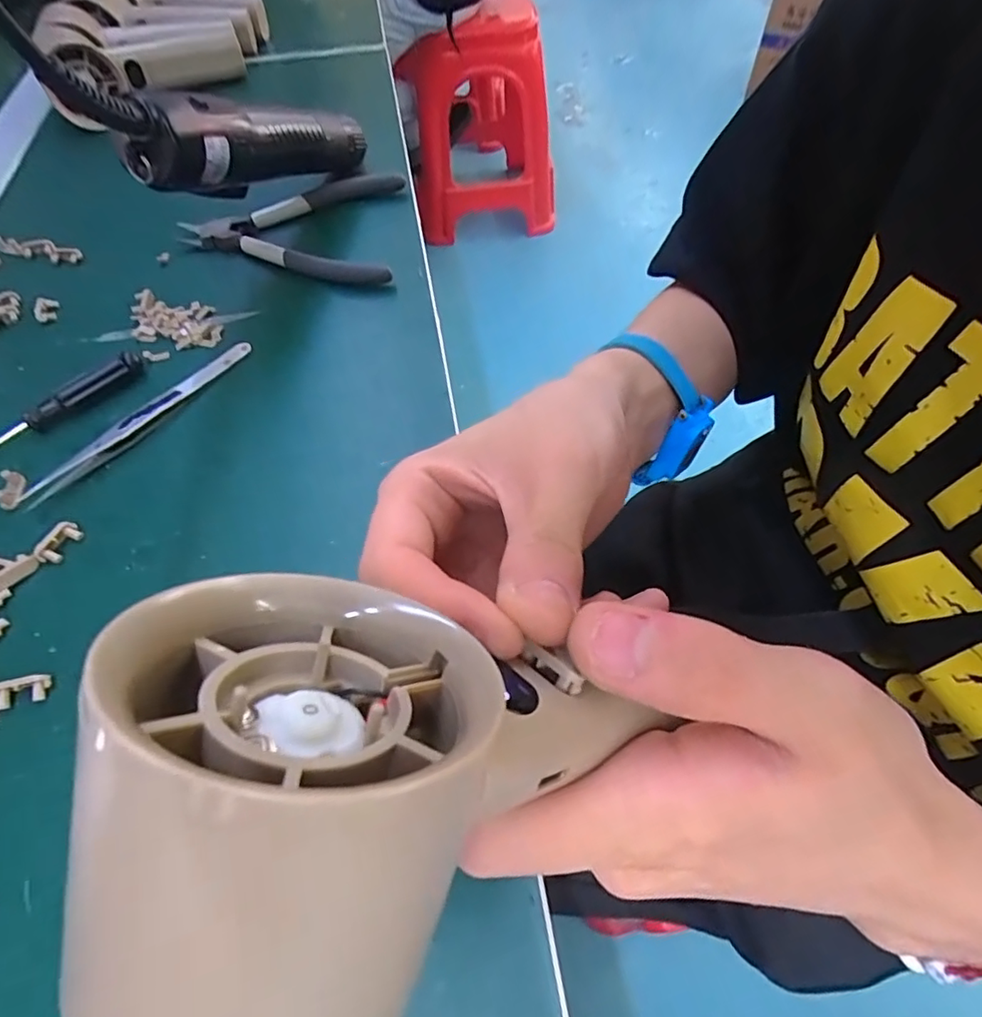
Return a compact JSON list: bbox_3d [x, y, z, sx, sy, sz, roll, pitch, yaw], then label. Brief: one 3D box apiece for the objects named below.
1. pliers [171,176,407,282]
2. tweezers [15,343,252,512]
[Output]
[{"bbox_3d":[-0.133,-0.188,0.373,0.141,0.019,0.111,0,56,2],"label":"pliers"},{"bbox_3d":[-0.170,-0.046,0.277,0.013,0.009,0.127,27,62,19],"label":"tweezers"}]

